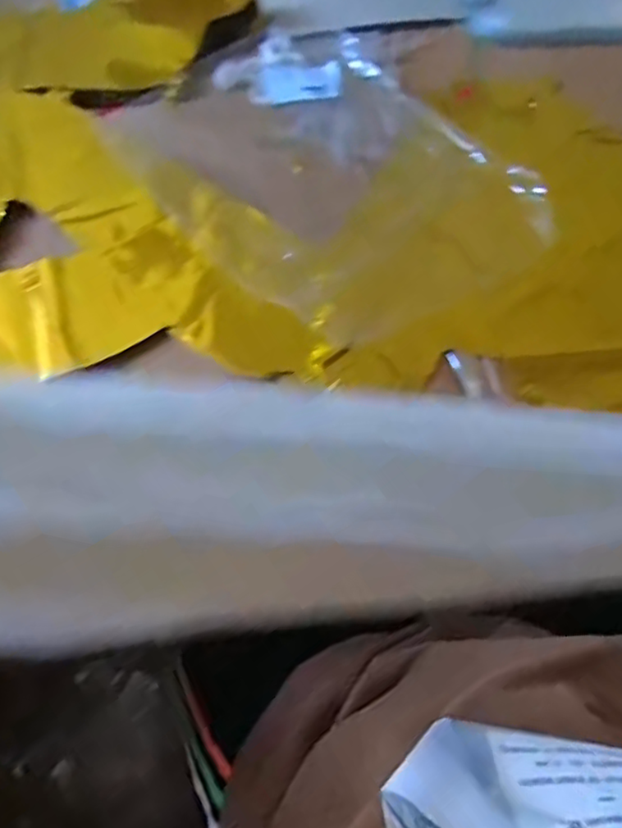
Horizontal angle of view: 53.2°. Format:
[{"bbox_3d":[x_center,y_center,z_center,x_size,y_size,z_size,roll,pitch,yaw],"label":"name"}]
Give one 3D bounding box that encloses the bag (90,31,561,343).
[{"bbox_3d":[0.006,-0.191,0.471,0.236,0.015,0.309,-28,66,-16],"label":"bag"}]

